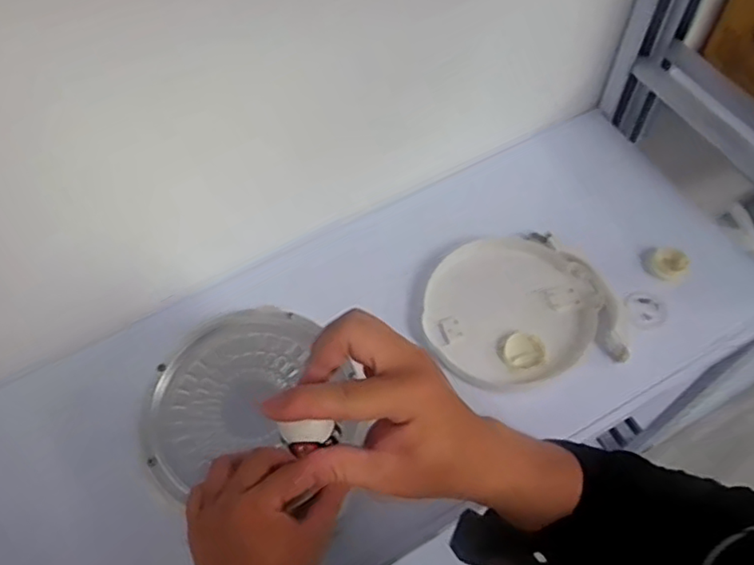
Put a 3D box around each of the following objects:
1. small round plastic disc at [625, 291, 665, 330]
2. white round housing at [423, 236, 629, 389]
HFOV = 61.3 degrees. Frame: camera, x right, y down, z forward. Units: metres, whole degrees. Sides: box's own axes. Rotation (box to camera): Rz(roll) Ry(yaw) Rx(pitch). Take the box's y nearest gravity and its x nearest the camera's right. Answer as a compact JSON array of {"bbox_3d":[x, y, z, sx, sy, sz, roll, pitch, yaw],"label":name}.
[{"bbox_3d":[0.331,0.032,0.786,0.047,0.012,0.054,27,63,17],"label":"small round plastic disc"},{"bbox_3d":[0.174,0.029,0.794,0.221,0.041,0.203,-8,59,-3],"label":"white round housing"}]

